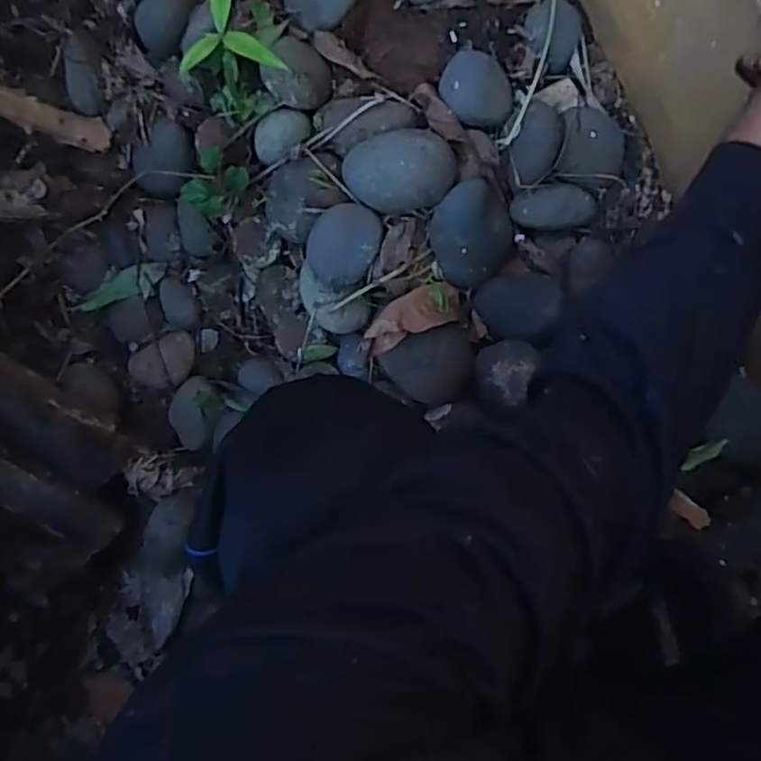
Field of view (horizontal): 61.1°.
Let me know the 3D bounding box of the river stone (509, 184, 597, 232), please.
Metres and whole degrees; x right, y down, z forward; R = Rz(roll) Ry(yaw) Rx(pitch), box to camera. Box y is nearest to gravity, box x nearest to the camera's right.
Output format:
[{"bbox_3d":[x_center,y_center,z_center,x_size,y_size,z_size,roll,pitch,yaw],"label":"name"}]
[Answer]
[{"bbox_3d":[0.186,-0.185,0.683,0.087,0.027,0.048,-2,92,6],"label":"river stone"}]

